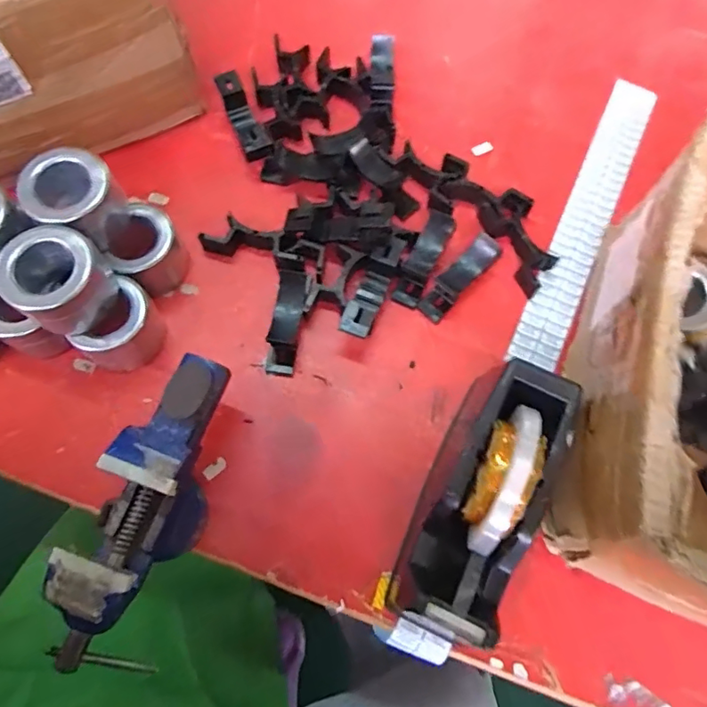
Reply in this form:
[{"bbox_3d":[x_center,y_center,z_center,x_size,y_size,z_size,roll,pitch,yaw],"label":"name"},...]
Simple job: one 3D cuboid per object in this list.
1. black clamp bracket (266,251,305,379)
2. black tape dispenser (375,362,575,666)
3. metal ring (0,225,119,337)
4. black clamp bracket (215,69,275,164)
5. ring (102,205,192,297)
[{"bbox_3d":[-0.060,-0.037,0.478,0.030,0.031,0.108,3,72,0],"label":"black clamp bracket"},{"bbox_3d":[0.094,0.112,0.389,0.077,0.112,0.213,22,73,7],"label":"black tape dispenser"},{"bbox_3d":[-0.228,-0.057,0.414,0.070,0.058,0.071,0,72,0],"label":"metal ring"},{"bbox_3d":[-0.113,-0.238,0.543,0.028,0.031,0.102,-25,74,-8],"label":"black clamp bracket"},{"bbox_3d":[-0.182,-0.093,0.482,0.050,0.057,0.064,-7,72,-3],"label":"ring"}]

